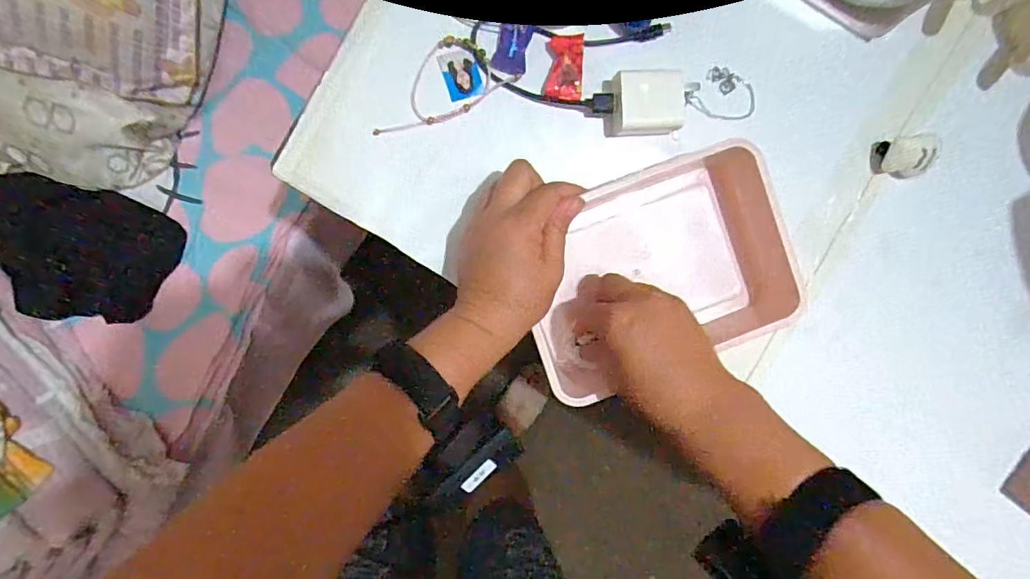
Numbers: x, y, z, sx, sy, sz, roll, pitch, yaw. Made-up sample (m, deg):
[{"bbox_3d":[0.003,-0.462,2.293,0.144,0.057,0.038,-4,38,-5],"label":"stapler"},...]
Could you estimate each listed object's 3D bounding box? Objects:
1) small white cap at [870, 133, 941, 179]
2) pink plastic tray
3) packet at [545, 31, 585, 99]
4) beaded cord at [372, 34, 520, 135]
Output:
[{"bbox_3d":[0.321,-0.109,0.419,0.042,0.027,0.033,-11,94,-3],"label":"small white cap"},{"bbox_3d":[0.116,-0.015,0.404,0.222,0.060,0.160,-19,94,-2],"label":"pink plastic tray"},{"bbox_3d":[0.039,-0.172,0.396,0.028,0.005,0.047,1,93,-4],"label":"packet"},{"bbox_3d":[-0.060,-0.158,0.393,0.113,0.006,0.054,-30,94,-2],"label":"beaded cord"}]

